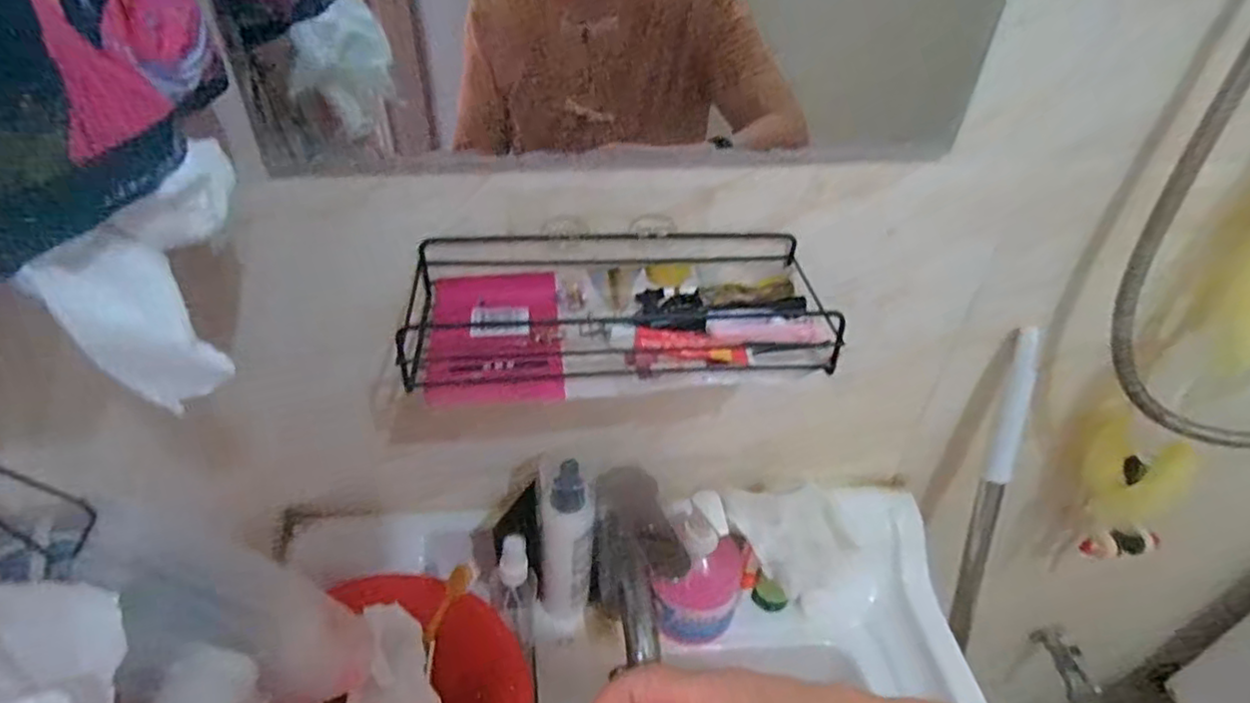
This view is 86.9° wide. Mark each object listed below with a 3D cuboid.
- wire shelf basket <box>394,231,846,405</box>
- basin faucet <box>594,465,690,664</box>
[{"bbox_3d":[-0.001,-0.029,0.445,0.292,0.055,0.120,-4,41,-8],"label":"wire shelf basket"},{"bbox_3d":[0.012,0.178,0.535,0.061,0.154,0.120,-11,42,-16],"label":"basin faucet"}]

